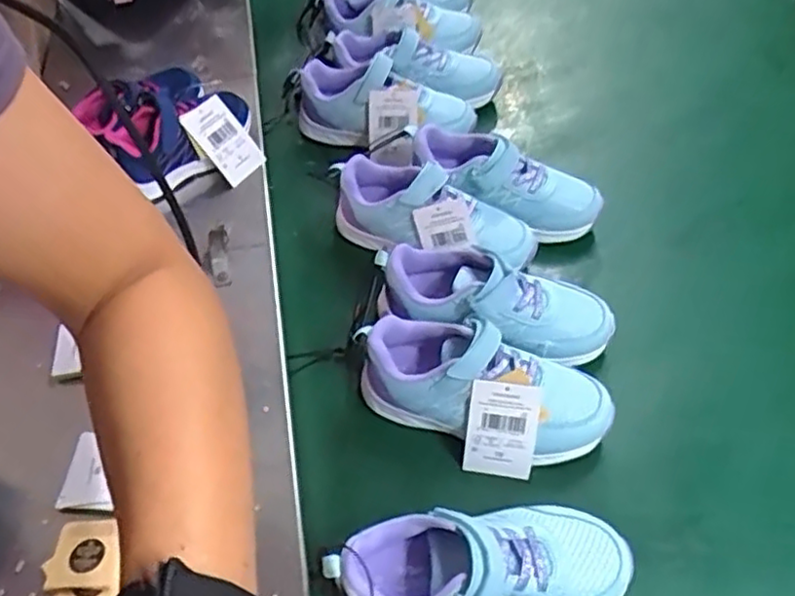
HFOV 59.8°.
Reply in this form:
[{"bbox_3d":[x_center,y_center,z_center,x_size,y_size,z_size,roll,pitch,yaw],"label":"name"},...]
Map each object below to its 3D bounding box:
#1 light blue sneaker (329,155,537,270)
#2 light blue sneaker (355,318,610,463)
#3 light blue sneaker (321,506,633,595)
[{"bbox_3d":[0.028,-0.076,0.612,0.184,0.072,0.072,25,60,20],"label":"light blue sneaker"},{"bbox_3d":[0.060,0.064,0.515,0.187,0.070,0.071,15,58,15],"label":"light blue sneaker"},{"bbox_3d":[0.051,0.168,0.437,0.189,0.083,0.072,-7,55,-1],"label":"light blue sneaker"}]

